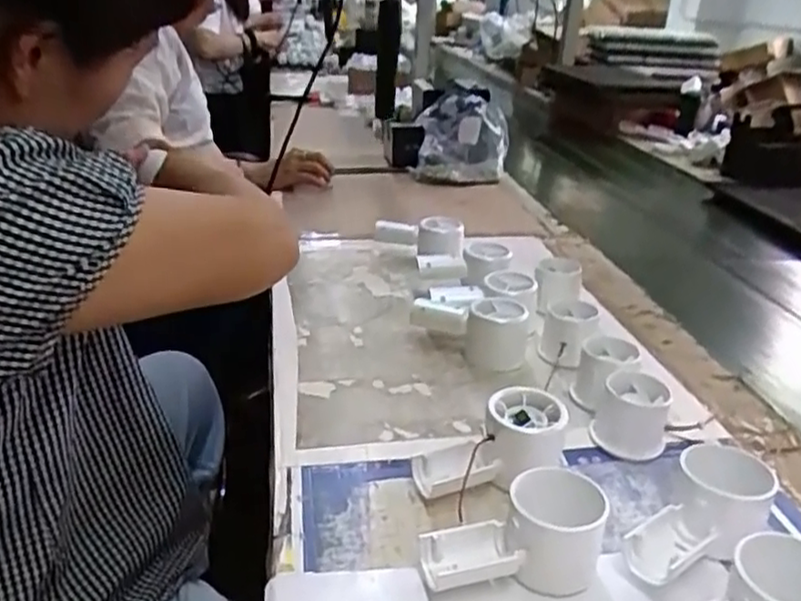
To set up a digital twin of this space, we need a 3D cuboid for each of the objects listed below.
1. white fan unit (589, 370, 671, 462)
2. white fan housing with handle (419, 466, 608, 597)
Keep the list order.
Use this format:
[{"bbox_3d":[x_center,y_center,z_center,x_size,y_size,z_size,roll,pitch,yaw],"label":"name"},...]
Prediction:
[{"bbox_3d":[0.193,0.092,0.578,0.067,0.049,0.057,-13,29,-31],"label":"white fan unit"},{"bbox_3d":[0.070,0.144,0.442,0.115,0.051,0.057,-1,25,-9],"label":"white fan housing with handle"}]

